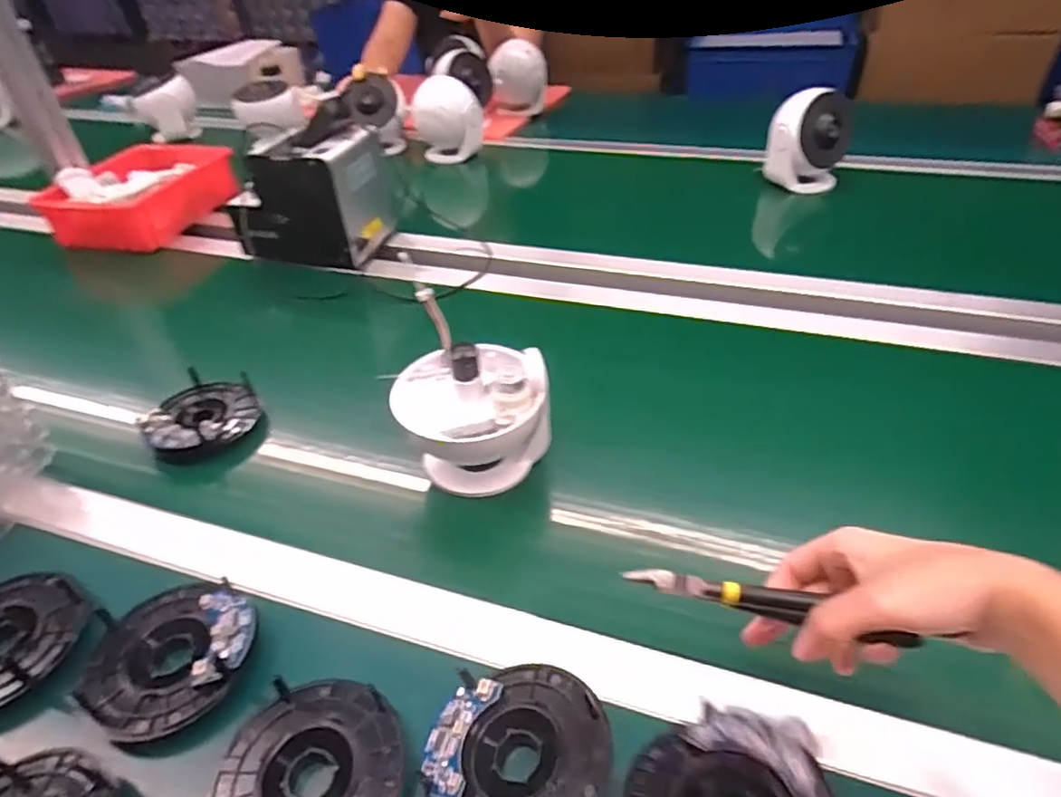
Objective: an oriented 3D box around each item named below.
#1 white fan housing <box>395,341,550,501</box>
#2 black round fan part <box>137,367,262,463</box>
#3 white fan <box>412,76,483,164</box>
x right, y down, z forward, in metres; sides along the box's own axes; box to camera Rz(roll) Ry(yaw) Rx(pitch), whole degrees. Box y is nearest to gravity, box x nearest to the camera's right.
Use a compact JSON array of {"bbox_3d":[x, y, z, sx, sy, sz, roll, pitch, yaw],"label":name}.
[{"bbox_3d":[-0.049,0.009,0.524,0.114,0.115,0.093,-15,41,-14],"label":"white fan housing"},{"bbox_3d":[-0.309,0.013,0.599,0.096,0.037,0.107,-25,44,-24],"label":"black round fan part"},{"bbox_3d":[-0.146,-0.496,1.140,0.101,0.140,0.083,-21,42,-20],"label":"white fan"}]

